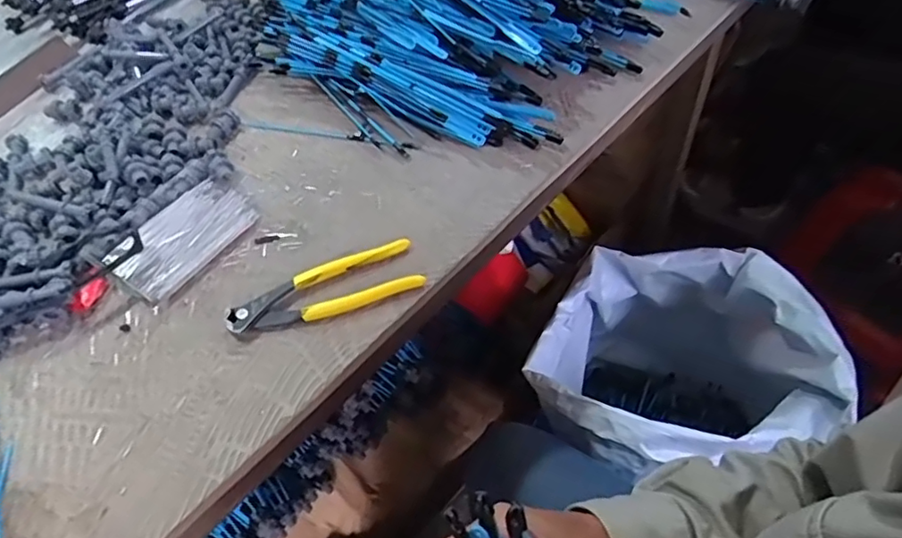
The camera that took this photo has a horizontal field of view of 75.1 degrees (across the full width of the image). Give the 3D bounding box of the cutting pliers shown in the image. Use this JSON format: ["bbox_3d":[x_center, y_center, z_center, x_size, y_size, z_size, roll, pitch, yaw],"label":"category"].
[{"bbox_3d":[-0.109,0.023,0.513,0.165,0.020,0.052,-21,55,-10],"label":"cutting pliers"}]

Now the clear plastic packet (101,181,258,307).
[{"bbox_3d":[-0.256,-0.031,0.564,0.076,0.013,0.131,33,61,14],"label":"clear plastic packet"}]

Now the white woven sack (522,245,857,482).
[{"bbox_3d":[0.338,0.186,0.929,0.349,0.477,0.426,23,59,20],"label":"white woven sack"}]

